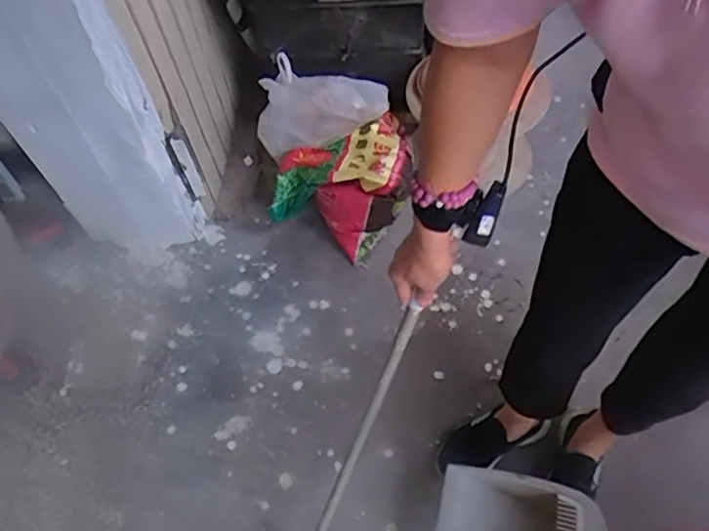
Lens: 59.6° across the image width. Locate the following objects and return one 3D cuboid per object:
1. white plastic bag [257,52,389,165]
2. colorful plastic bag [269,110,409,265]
[{"bbox_3d":[-0.090,-0.363,1.518,0.290,0.134,0.210,16,61,13],"label":"white plastic bag"},{"bbox_3d":[-0.027,-0.195,1.535,0.328,0.201,0.316,3,59,5],"label":"colorful plastic bag"}]

